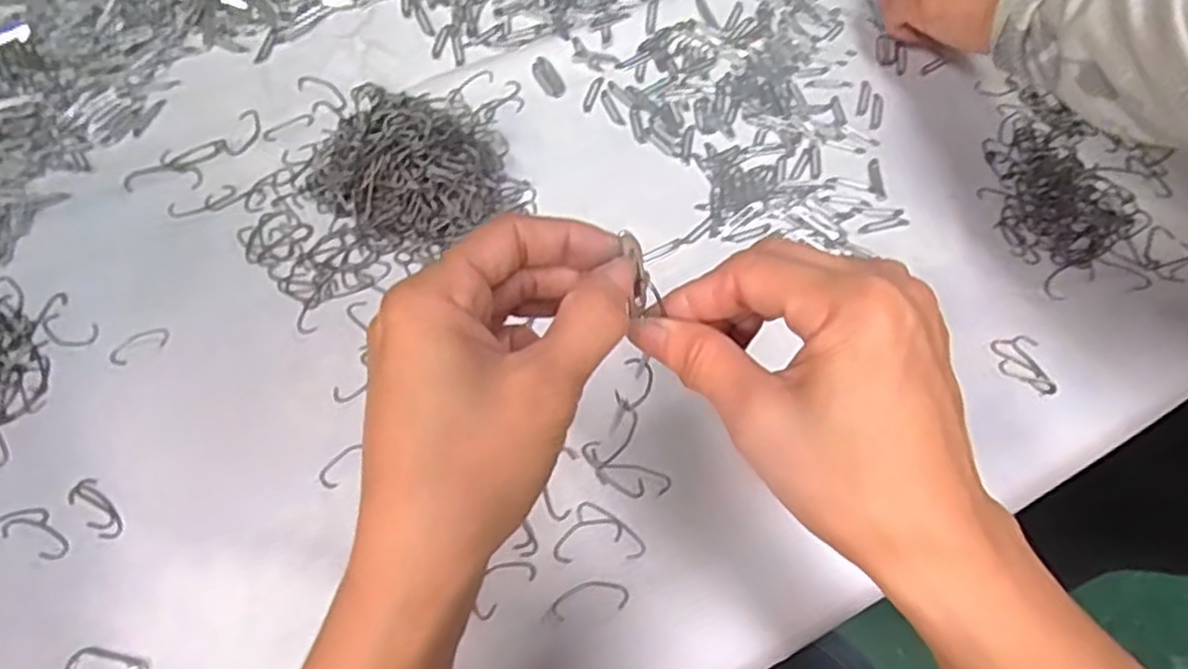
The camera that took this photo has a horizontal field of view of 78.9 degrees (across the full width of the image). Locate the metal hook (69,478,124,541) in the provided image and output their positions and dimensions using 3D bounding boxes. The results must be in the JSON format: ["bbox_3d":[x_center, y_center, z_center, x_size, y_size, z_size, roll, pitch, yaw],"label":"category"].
[{"bbox_3d":[-0.258,0.090,0.374,0.038,0.004,0.015,42,71,15],"label":"metal hook"}]

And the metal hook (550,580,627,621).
[{"bbox_3d":[-0.002,0.133,0.365,0.039,0.004,0.015,-9,67,-7],"label":"metal hook"}]

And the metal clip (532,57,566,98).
[{"bbox_3d":[-0.032,-0.181,0.506,0.016,0.004,0.035,-29,70,-14],"label":"metal clip"}]

